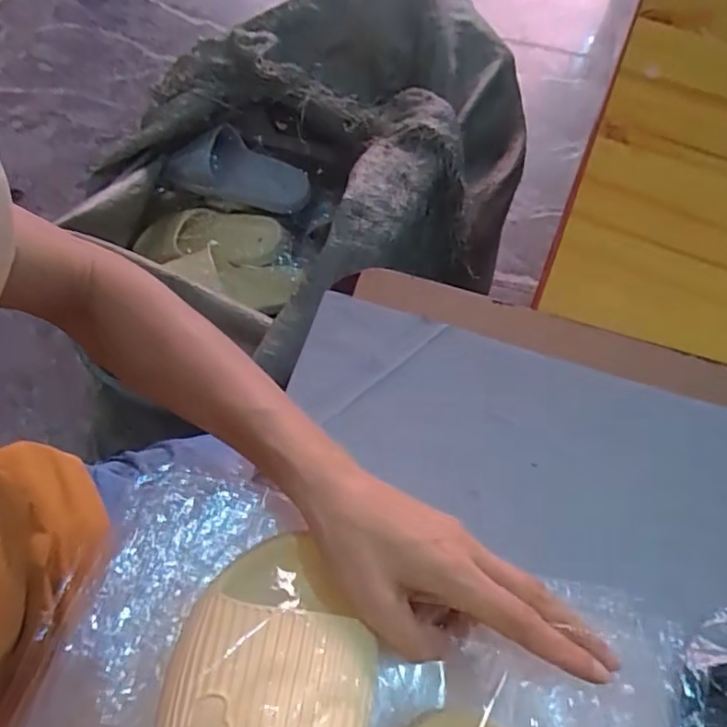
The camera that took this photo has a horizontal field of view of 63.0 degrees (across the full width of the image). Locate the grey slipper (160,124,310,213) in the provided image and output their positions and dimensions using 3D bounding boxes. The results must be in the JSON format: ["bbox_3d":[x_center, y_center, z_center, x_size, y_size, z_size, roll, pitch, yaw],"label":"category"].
[{"bbox_3d":[-0.196,-0.313,0.946,0.230,0.062,0.103,18,65,6],"label":"grey slipper"}]

